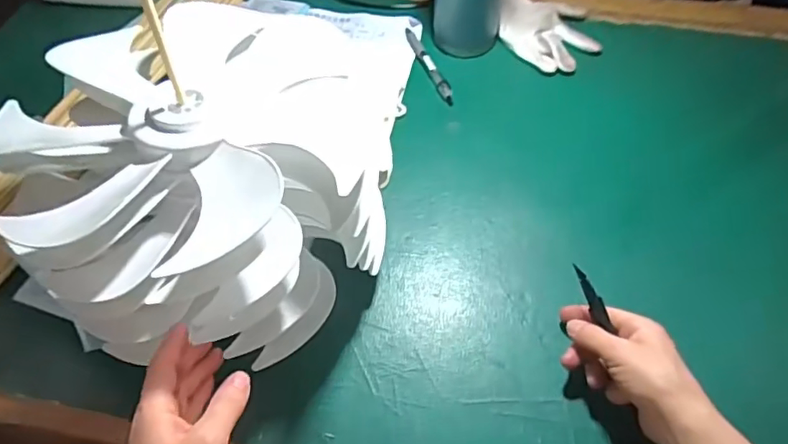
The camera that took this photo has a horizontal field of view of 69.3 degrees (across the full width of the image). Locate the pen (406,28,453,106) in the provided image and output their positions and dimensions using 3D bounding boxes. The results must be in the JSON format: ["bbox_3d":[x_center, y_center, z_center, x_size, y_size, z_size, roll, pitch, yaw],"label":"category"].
[{"bbox_3d":[0.042,-0.190,0.681,0.015,0.012,0.139,-19,57,-11],"label":"pen"}]

